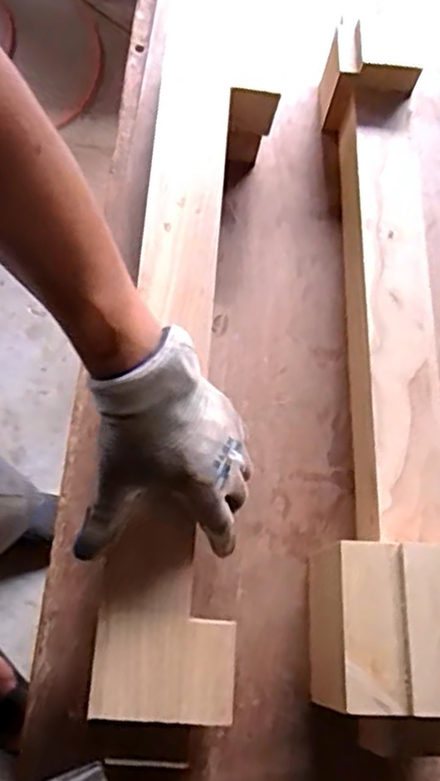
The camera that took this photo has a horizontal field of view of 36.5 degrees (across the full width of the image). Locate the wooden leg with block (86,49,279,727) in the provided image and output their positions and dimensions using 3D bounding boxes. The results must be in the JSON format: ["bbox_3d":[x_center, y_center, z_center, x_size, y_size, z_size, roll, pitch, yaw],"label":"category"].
[{"bbox_3d":[-0.025,-0.027,0.588,0.103,0.100,0.573,5,70,-1],"label":"wooden leg with block"}]

